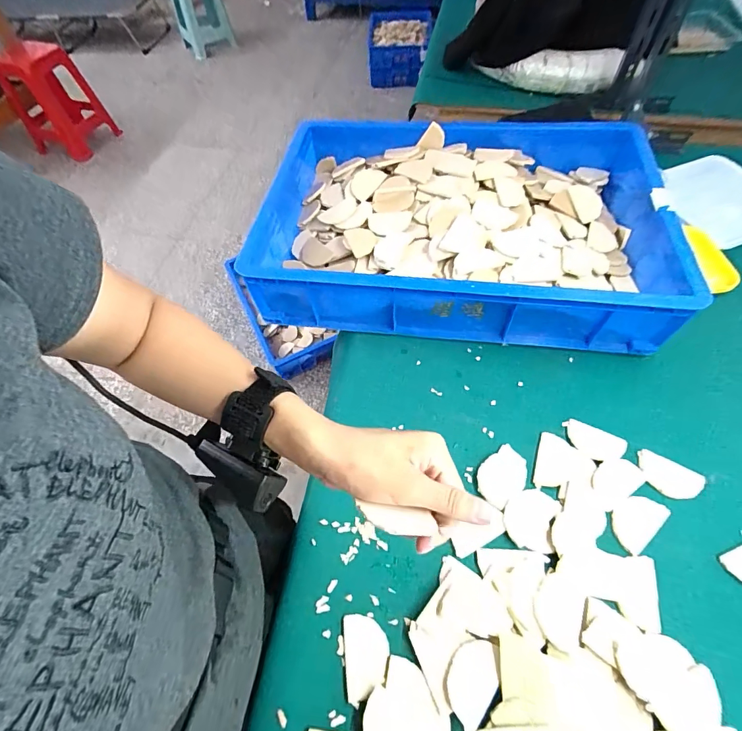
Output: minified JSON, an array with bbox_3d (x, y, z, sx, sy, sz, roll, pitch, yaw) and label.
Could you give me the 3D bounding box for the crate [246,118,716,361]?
[{"bbox_3d":[0.147,-0.239,0.665,0.621,0.119,0.415,6,58,6],"label":"crate"}]

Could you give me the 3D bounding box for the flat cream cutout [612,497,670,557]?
[{"bbox_3d":[0.303,0.177,0.457,0.070,0.004,0.043,-37,70,-18],"label":"flat cream cutout"}]

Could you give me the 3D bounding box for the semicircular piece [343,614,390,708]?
[{"bbox_3d":[-0.004,0.289,0.400,0.043,0.010,0.070,-6,57,-2],"label":"semicircular piece"}]

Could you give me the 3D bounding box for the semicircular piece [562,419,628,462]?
[{"bbox_3d":[0.282,0.097,0.507,0.072,0.005,0.044,24,61,16],"label":"semicircular piece"}]

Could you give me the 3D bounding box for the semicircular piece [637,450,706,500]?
[{"bbox_3d":[0.359,0.134,0.481,0.072,0.004,0.042,26,62,17],"label":"semicircular piece"}]

